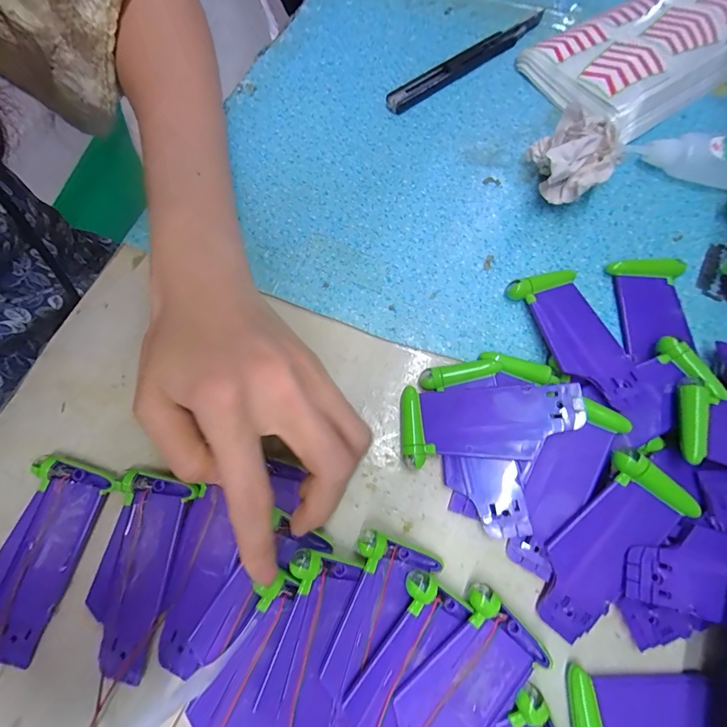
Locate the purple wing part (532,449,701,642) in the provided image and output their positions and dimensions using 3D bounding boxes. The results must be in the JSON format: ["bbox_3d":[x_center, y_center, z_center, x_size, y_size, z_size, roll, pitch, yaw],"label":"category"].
[{"bbox_3d":[0.116,0.089,0.177,0.040,0.007,0.090,36,89,11],"label":"purple wing part"}]

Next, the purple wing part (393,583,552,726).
[{"bbox_3d":[0.040,0.149,0.166,0.088,0.009,0.041,-42,76,-13],"label":"purple wing part"}]

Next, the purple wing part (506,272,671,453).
[{"bbox_3d":[0.127,-0.008,0.209,0.044,0.011,0.106,-19,66,-10],"label":"purple wing part"}]

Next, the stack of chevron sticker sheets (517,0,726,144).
[{"bbox_3d":[0.247,-0.260,0.285,0.249,0.030,0.101,-32,74,-10],"label":"stack of chevron sticker sheets"}]

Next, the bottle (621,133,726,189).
[{"bbox_3d":[0.220,-0.140,0.250,0.078,0.023,0.022,19,73,6],"label":"bottle"}]

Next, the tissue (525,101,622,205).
[{"bbox_3d":[0.134,-0.126,0.234,0.047,0.048,0.044,4,72,2],"label":"tissue"}]

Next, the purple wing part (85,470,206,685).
[{"bbox_3d":[-0.113,0.101,0.183,0.040,0.009,0.087,13,72,5],"label":"purple wing part"}]

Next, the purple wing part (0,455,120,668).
[{"bbox_3d":[-0.162,0.094,0.185,0.038,0.009,0.088,16,72,6],"label":"purple wing part"}]

